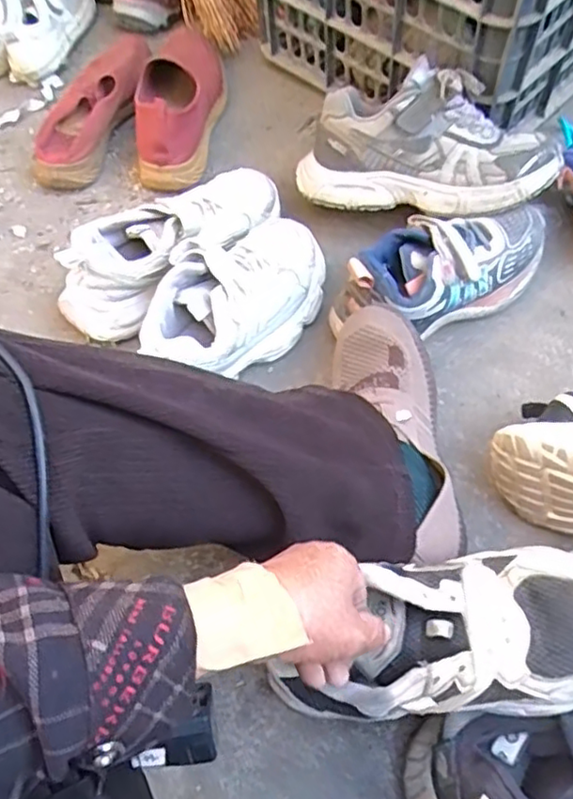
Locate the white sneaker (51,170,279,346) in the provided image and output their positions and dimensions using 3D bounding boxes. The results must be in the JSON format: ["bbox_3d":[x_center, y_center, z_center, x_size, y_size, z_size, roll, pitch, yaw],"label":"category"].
[{"bbox_3d":[-0.107,-0.146,0.619,0.229,0.100,0.090,-31,64,-12],"label":"white sneaker"}]

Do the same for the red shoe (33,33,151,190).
[{"bbox_3d":[-0.217,-0.350,0.748,0.114,0.059,0.247,14,63,11],"label":"red shoe"}]

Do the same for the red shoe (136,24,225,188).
[{"bbox_3d":[-0.120,-0.352,0.746,0.085,0.088,0.252,0,62,4],"label":"red shoe"}]

